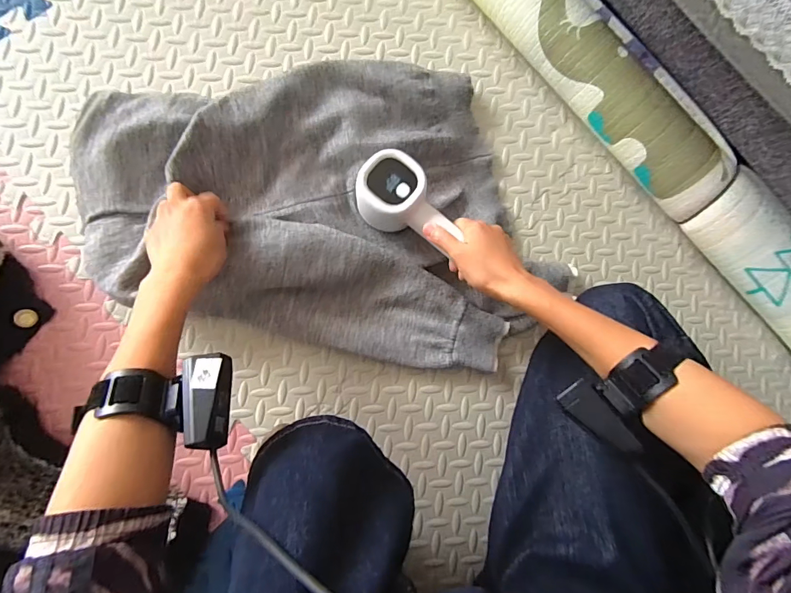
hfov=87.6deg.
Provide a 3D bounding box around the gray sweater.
[{"bbox_3d":[-0.074,-0.122,0.480,0.527,0.051,0.337,13,84,-7],"label":"gray sweater"}]

